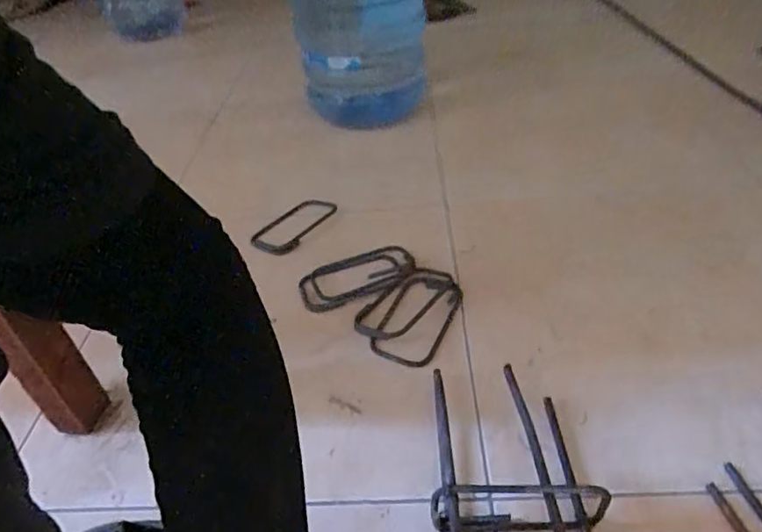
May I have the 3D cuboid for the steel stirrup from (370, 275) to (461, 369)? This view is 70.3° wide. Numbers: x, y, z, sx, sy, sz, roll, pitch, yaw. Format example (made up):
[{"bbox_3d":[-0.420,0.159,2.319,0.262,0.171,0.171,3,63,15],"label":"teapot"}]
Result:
[{"bbox_3d":[0.048,0.063,0.676,0.086,0.015,0.146,11,42,20],"label":"steel stirrup"}]

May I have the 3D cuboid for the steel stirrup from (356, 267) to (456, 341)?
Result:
[{"bbox_3d":[0.031,0.047,0.695,0.074,0.014,0.141,24,48,32],"label":"steel stirrup"}]

